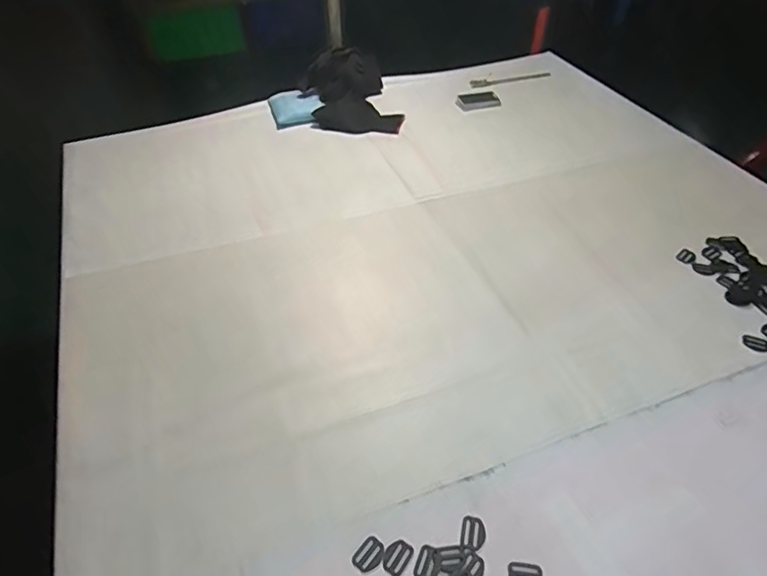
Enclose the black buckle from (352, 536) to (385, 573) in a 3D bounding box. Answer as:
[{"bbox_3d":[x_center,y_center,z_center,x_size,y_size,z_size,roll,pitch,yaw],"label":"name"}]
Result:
[{"bbox_3d":[-0.014,0.269,0.515,0.025,0.004,0.033,34,57,28],"label":"black buckle"}]

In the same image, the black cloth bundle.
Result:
[{"bbox_3d":[-0.077,-0.438,1.116,0.204,0.101,0.233,-10,48,-8],"label":"black cloth bundle"}]

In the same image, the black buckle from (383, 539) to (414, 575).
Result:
[{"bbox_3d":[0.015,0.271,0.514,0.025,0.004,0.033,30,55,26],"label":"black buckle"}]

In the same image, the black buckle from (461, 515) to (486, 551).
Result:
[{"bbox_3d":[0.094,0.254,0.531,0.024,0.004,0.034,10,49,11],"label":"black buckle"}]

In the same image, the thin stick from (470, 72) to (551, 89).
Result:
[{"bbox_3d":[0.308,-0.502,1.227,0.213,0.013,0.030,-14,49,-11],"label":"thin stick"}]

